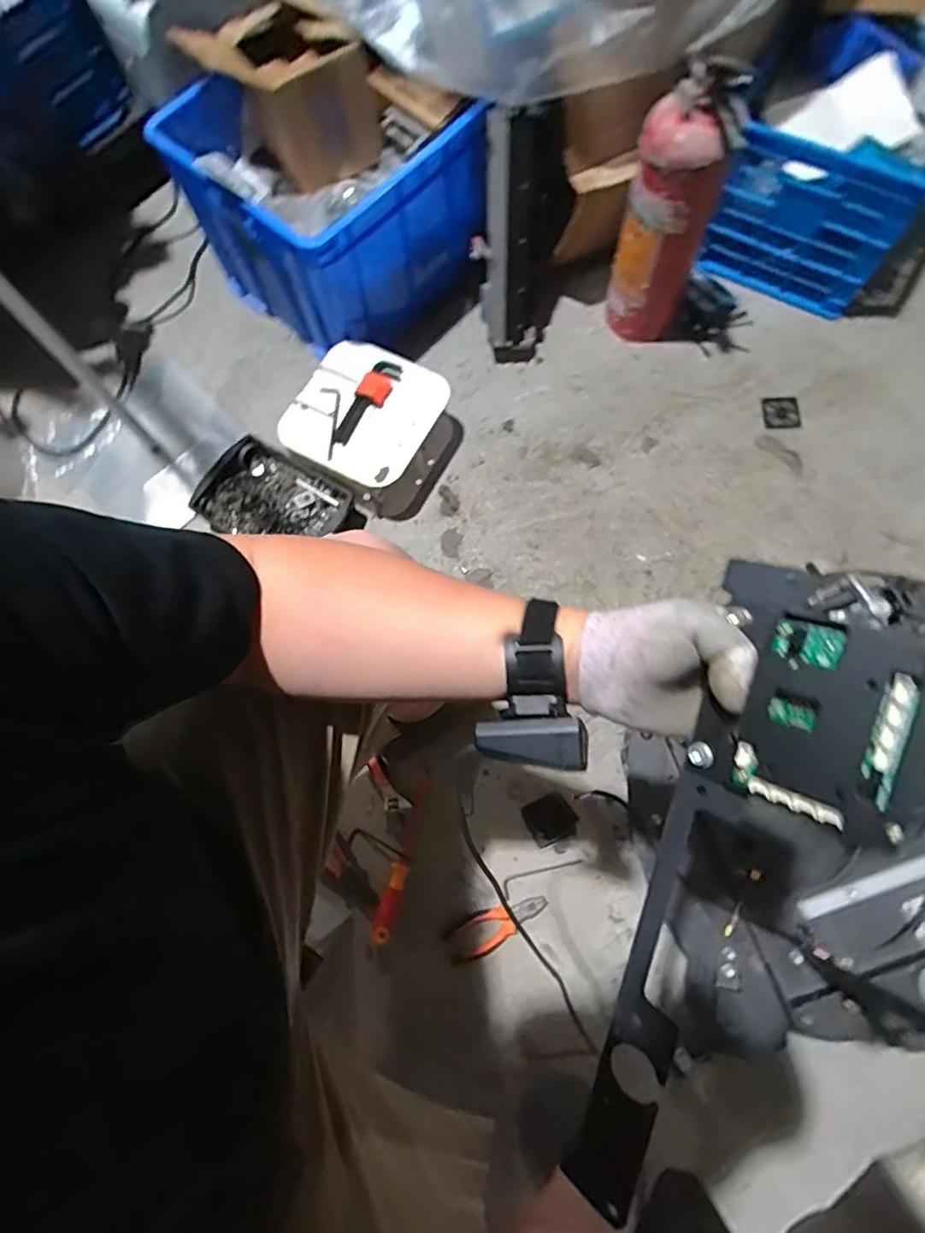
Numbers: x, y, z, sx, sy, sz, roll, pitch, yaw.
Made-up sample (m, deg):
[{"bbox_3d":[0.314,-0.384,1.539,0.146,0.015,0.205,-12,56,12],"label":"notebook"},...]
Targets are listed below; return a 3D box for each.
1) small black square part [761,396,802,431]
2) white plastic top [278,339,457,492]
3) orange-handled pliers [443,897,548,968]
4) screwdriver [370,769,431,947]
[{"bbox_3d":[0.592,-0.377,1.072,0.063,0.007,0.063,-4,74,1],"label":"small black square part"},{"bbox_3d":[-0.170,-0.351,0.989,0.239,0.033,0.230,27,77,9],"label":"white plastic top"},{"bbox_3d":[0.051,0.453,0.840,0.155,0.015,0.059,-22,75,-4],"label":"orange-handled pliers"},{"bbox_3d":[-0.090,0.362,0.877,0.029,0.036,0.247,15,75,6],"label":"screwdriver"}]

